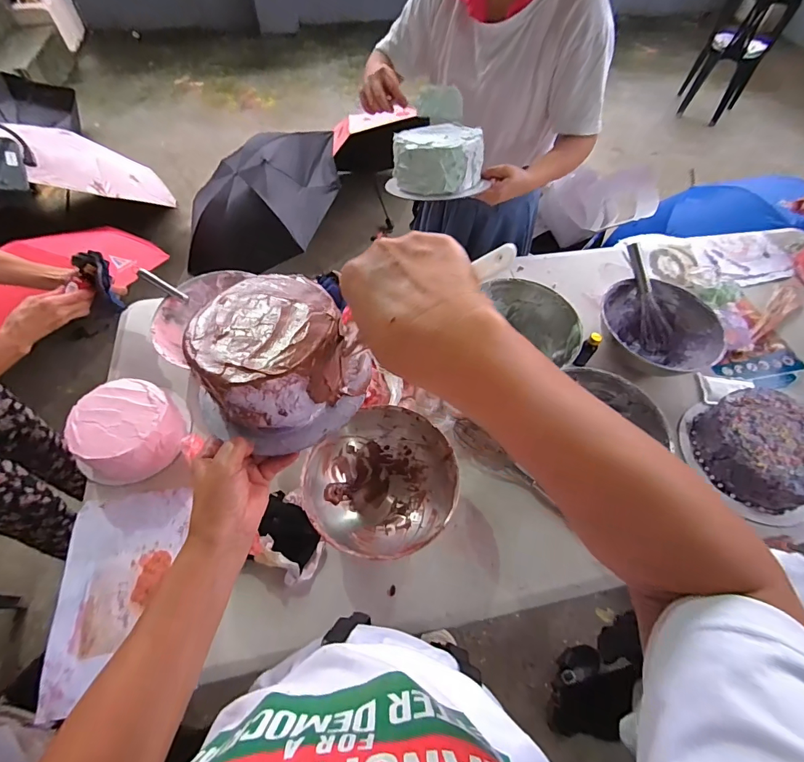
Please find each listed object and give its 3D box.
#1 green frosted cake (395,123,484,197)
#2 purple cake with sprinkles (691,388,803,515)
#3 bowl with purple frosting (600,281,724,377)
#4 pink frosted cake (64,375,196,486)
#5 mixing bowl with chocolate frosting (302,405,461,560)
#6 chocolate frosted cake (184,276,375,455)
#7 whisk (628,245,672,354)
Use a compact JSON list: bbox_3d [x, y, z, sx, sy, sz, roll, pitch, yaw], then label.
[{"bbox_3d":[0.063,-0.395,0.736,0.155,0.075,0.117,10,58,5],"label":"green frosted cake"},{"bbox_3d":[0.650,0.119,0.743,0.208,0.085,0.198,-33,64,-21],"label":"purple cake with sprinkles"},{"bbox_3d":[0.534,-0.092,0.893,0.247,0.108,0.199,37,64,20],"label":"bowl with purple frosting"},{"bbox_3d":[-0.470,0.084,0.726,0.166,0.099,0.162,1,57,-1],"label":"pink frosted cake"},{"bbox_3d":[-0.032,0.174,0.688,0.231,0.093,0.225,1,57,-1],"label":"mixing bowl with chocolate frosting"},{"bbox_3d":[-0.139,-0.015,0.441,0.151,0.096,0.168,-39,66,-23],"label":"chocolate frosted cake"},{"bbox_3d":[0.549,-0.186,0.926,0.053,0.043,0.244,-18,94,-12],"label":"whisk"}]

